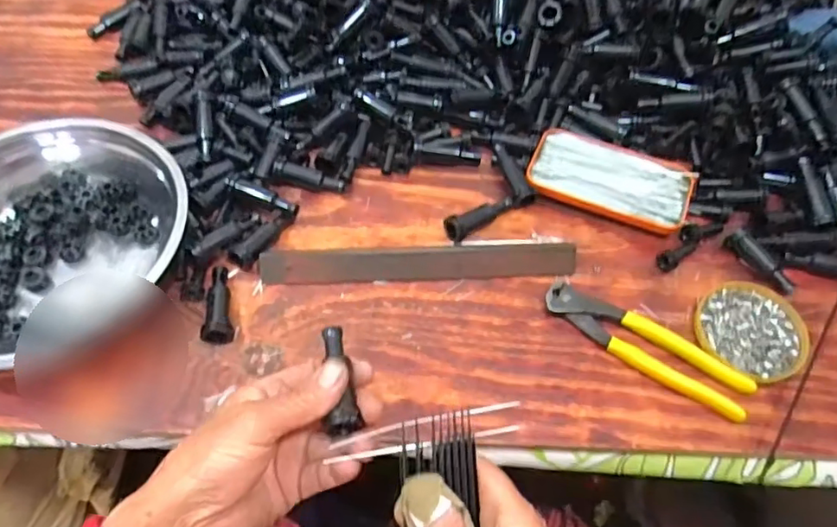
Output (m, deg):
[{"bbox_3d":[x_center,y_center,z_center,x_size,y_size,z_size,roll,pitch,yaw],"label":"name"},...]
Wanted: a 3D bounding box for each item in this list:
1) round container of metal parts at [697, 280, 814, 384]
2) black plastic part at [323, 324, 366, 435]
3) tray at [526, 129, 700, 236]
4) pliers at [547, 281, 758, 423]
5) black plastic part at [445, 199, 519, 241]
[{"bbox_3d":[0.270,0.052,0.463,0.082,0.011,0.085,1,58,-1],"label":"round container of metal parts"},{"bbox_3d":[-0.047,0.070,0.346,0.019,0.016,0.071,-9,50,-7],"label":"black plastic part"},{"bbox_3d":[0.178,-0.079,0.532,0.144,0.015,0.076,20,59,10],"label":"tray"},{"bbox_3d":[0.178,0.063,0.450,0.163,0.015,0.039,31,62,16],"label":"pliers"},{"bbox_3d":[0.057,-0.043,0.515,0.075,0.023,0.020,-29,63,-19],"label":"black plastic part"}]

